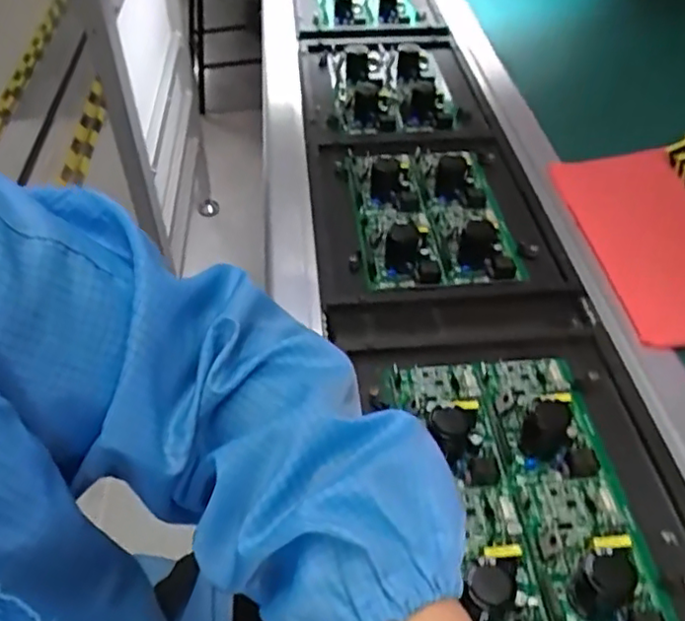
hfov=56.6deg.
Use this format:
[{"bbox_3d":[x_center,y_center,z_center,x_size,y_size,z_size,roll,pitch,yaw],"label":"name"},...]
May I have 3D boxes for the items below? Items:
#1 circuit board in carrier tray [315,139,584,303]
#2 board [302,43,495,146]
[{"bbox_3d":[0.082,-0.110,0.646,0.217,0.039,0.254,-5,46,-5],"label":"circuit board in carrier tray"},{"bbox_3d":[0.060,-0.296,0.831,0.217,0.058,0.271,-3,46,-3],"label":"board"}]

